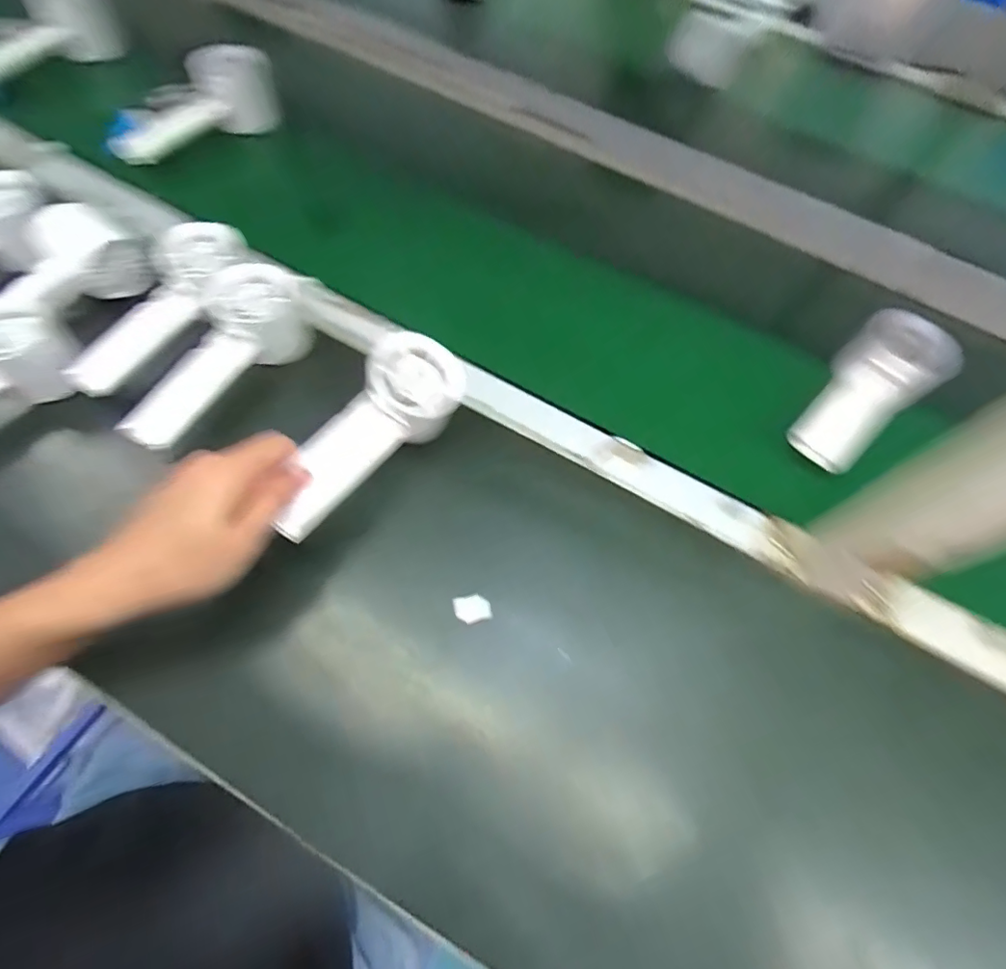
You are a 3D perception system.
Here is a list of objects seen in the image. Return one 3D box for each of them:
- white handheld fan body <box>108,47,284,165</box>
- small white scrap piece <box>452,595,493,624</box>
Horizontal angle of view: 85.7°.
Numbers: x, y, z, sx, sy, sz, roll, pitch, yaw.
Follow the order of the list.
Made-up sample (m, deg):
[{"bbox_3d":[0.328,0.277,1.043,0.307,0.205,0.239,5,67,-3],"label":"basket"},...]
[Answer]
[{"bbox_3d":[-0.306,-0.364,0.547,0.062,0.079,0.161,38,70,13],"label":"white handheld fan body"},{"bbox_3d":[-0.021,0.087,0.378,0.025,0.004,0.018,-11,67,-7],"label":"small white scrap piece"}]

